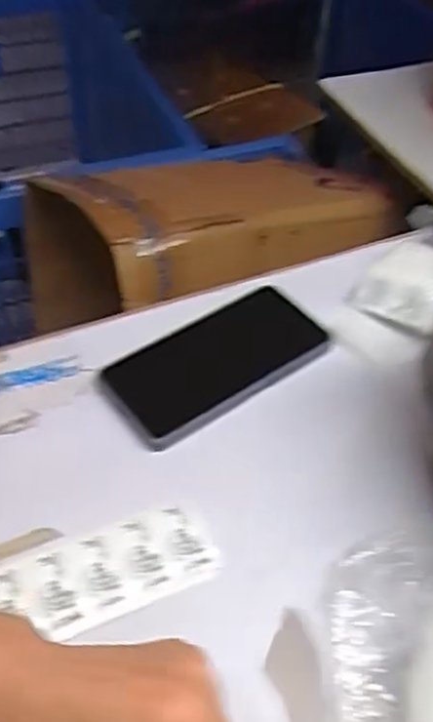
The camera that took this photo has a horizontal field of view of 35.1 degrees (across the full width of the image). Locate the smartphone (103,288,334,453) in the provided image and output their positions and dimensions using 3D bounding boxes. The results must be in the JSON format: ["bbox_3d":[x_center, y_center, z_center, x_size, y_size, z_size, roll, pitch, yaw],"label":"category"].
[{"bbox_3d":[0.001,-0.001,0.498,0.160,0.016,0.075,-28,55,-26],"label":"smartphone"}]

